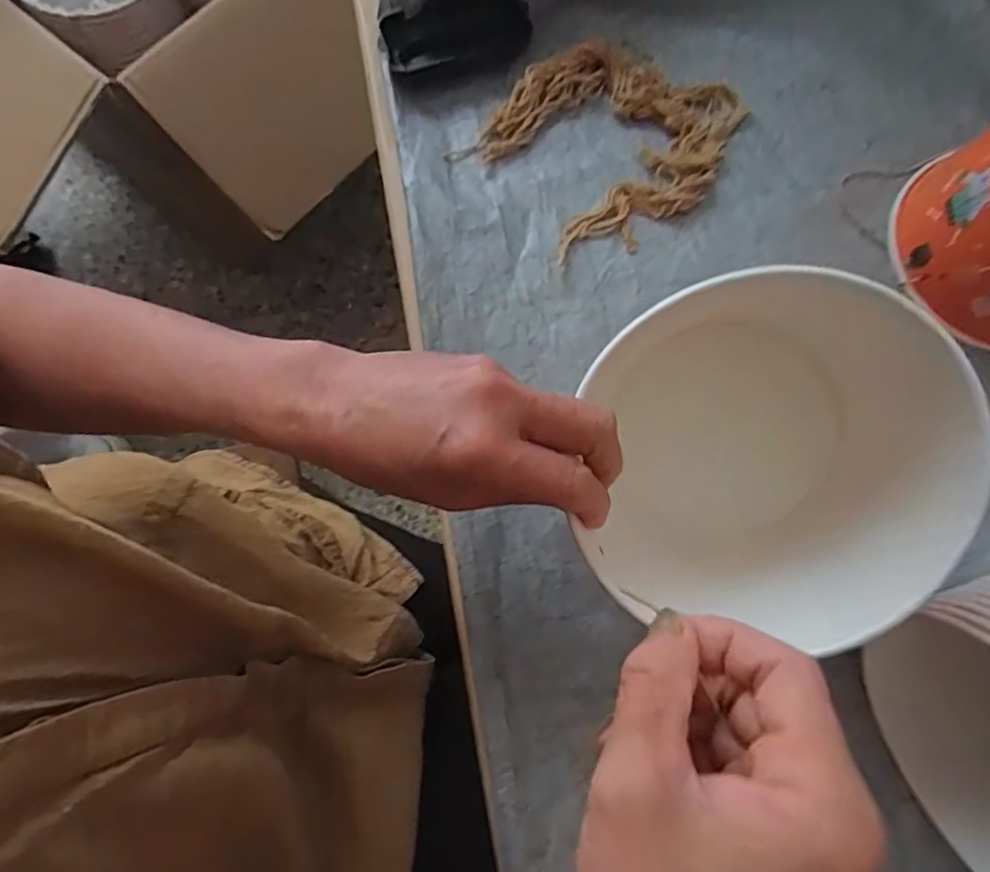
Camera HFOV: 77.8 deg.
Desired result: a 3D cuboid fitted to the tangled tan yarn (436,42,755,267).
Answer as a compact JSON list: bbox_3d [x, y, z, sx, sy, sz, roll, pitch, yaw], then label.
[{"bbox_3d":[0.089,-0.225,0.460,0.156,0.018,0.190,42,81,8],"label":"tangled tan yarn"}]

